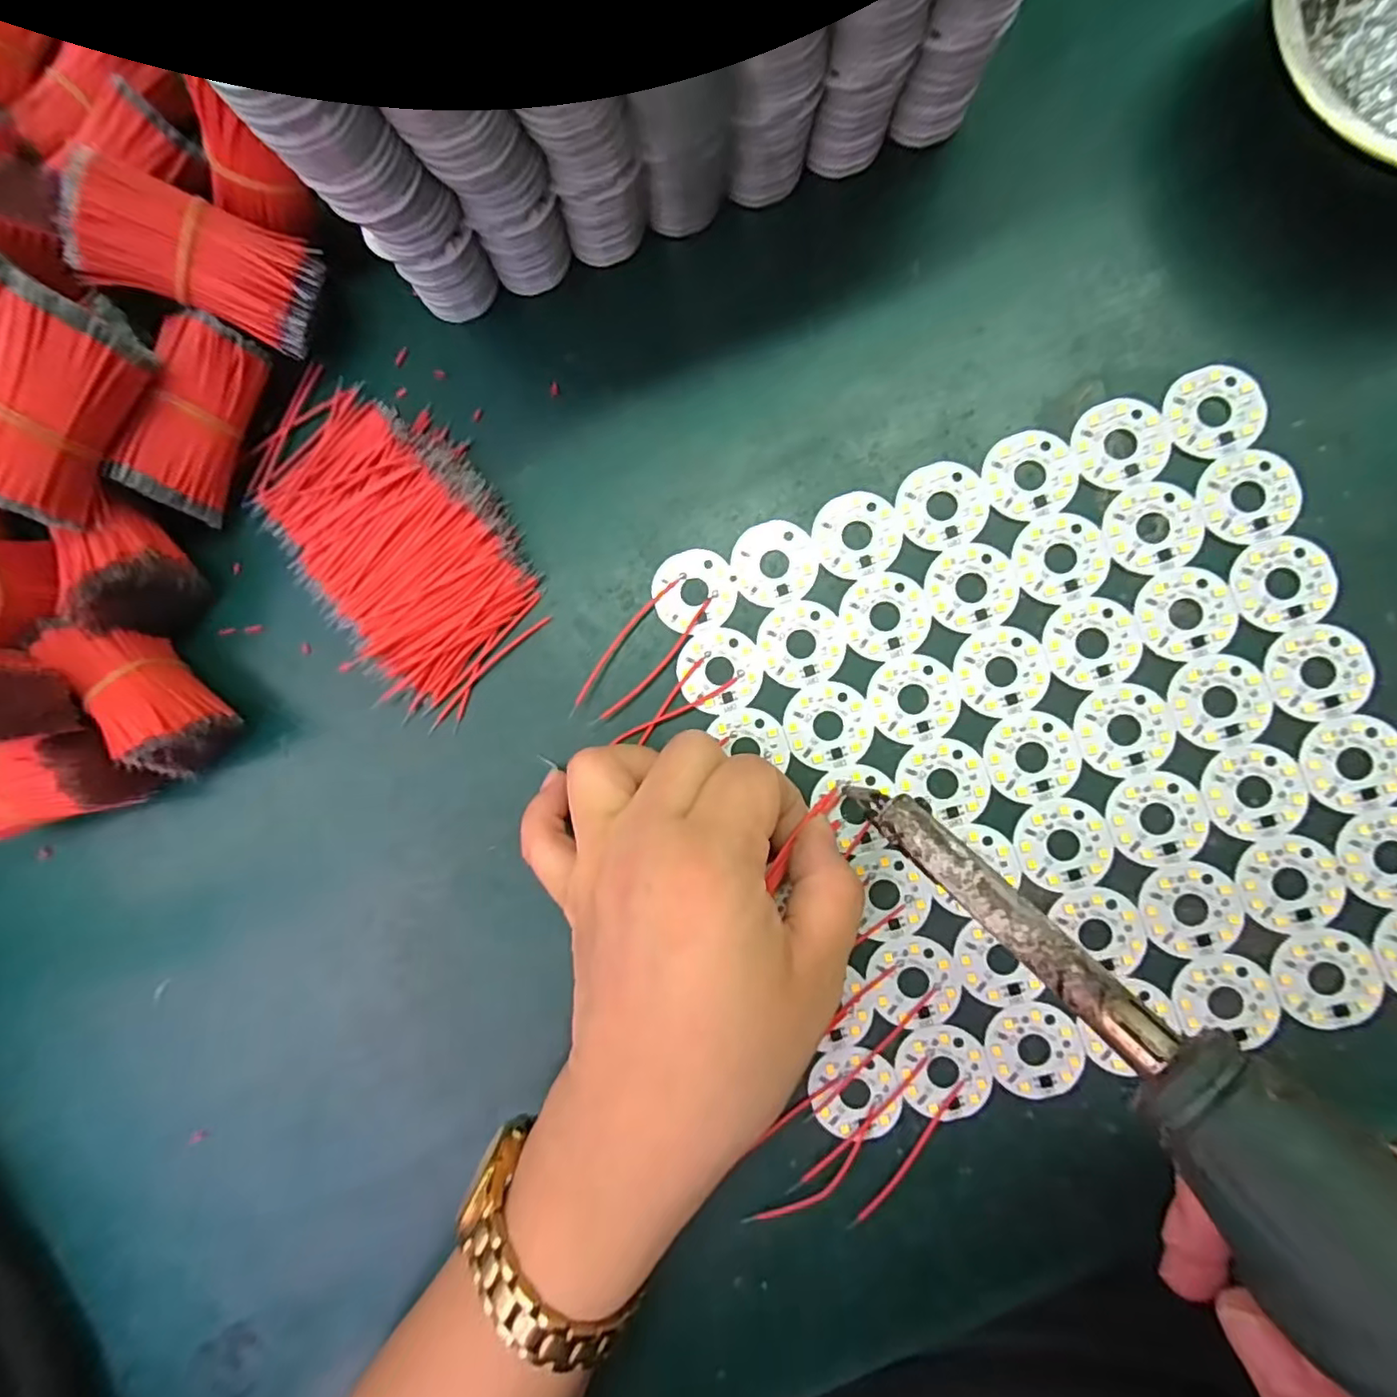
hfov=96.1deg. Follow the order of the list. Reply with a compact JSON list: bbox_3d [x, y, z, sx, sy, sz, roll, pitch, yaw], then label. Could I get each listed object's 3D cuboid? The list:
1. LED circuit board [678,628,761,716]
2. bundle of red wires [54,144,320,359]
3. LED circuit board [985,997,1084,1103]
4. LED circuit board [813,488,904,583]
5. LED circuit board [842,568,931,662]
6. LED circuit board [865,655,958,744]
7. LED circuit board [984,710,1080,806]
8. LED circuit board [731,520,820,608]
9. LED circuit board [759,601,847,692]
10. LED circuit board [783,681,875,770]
[{"bbox_3d":[0.008,-0.010,0.228,0.030,0.004,0.030,-8,86,7],"label":"LED circuit board"},{"bbox_3d":[-0.173,-0.153,0.217,0.071,0.020,0.035,13,89,-24],"label":"bundle of red wires"},{"bbox_3d":[0.112,0.117,0.209,0.029,0.004,0.031,-6,87,7],"label":"LED circuit board"},{"bbox_3d":[0.057,-0.059,0.223,0.030,0.004,0.030,-8,86,7],"label":"LED circuit board"},{"bbox_3d":[0.066,-0.029,0.221,0.030,0.004,0.030,32,92,8],"label":"LED circuit board"},{"bbox_3d":[0.075,0.000,0.218,0.030,0.004,0.030,-10,86,7],"label":"LED circuit board"},{"bbox_3d":[0.114,0.020,0.212,0.030,0.004,0.031,-10,86,7],"label":"LED circuit board"},{"bbox_3d":[0.027,-0.049,0.227,0.030,0.004,0.030,-8,86,7],"label":"LED circuit board"},{"bbox_3d":[0.037,-0.020,0.224,0.031,0.004,0.031,-9,86,7],"label":"LED circuit board"},{"bbox_3d":[0.046,0.010,0.222,0.030,0.004,0.030,-9,86,7],"label":"LED circuit board"}]

